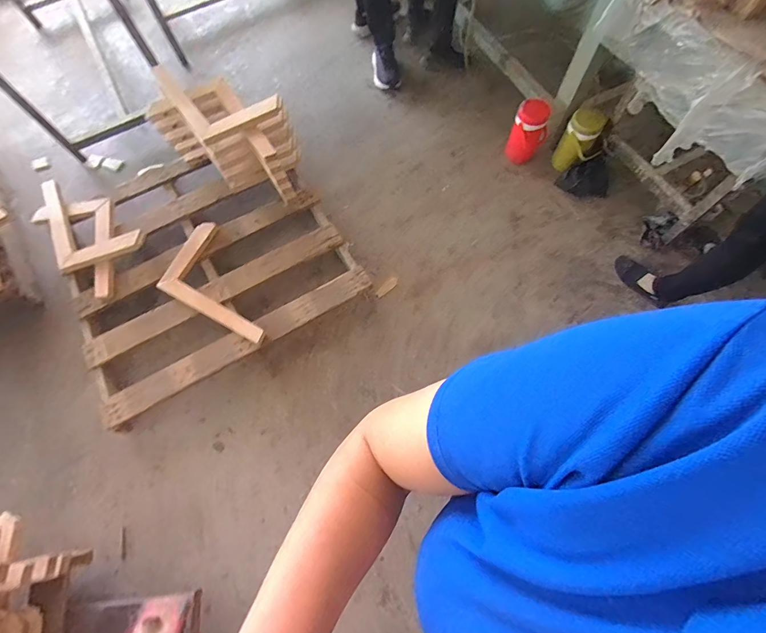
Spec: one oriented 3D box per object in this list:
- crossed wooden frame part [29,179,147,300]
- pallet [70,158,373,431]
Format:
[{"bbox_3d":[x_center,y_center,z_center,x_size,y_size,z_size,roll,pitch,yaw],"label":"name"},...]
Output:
[{"bbox_3d":[-1.112,-0.323,1.400,0.530,0.134,0.275,41,73,15],"label":"crossed wooden frame part"},{"bbox_3d":[-0.669,-0.217,1.432,0.952,0.150,0.869,-28,70,-11],"label":"pallet"}]

